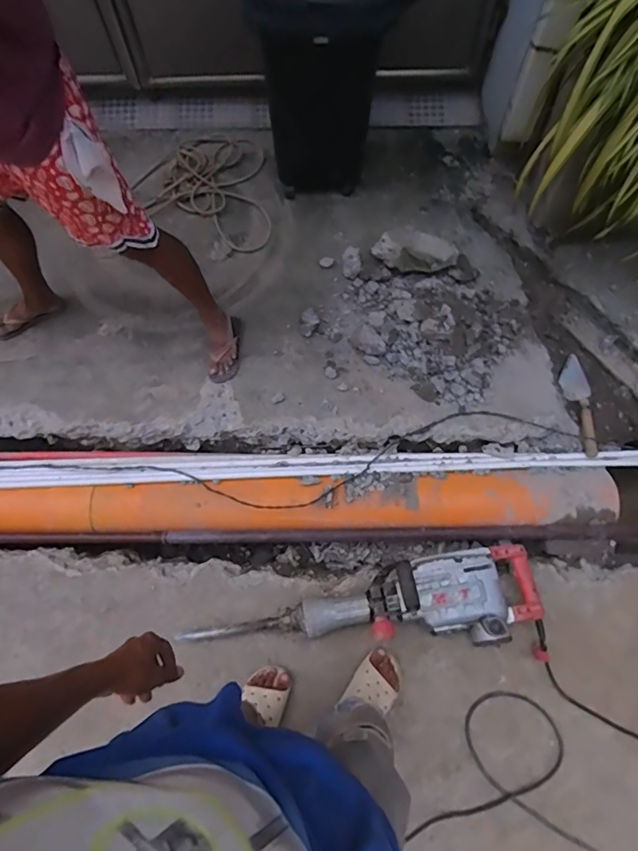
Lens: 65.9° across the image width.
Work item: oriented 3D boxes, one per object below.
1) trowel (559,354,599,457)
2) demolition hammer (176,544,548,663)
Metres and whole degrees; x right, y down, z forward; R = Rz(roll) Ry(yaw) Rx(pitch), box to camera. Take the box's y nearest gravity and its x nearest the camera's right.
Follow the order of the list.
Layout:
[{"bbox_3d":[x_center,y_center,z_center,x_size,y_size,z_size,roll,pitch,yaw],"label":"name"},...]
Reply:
[{"bbox_3d":[0.821,-0.074,1.531,0.085,0.069,0.353,-1,68,0],"label":"trowel"},{"bbox_3d":[0.108,0.458,1.140,0.859,0.199,0.254,-8,67,-4],"label":"demolition hammer"}]

